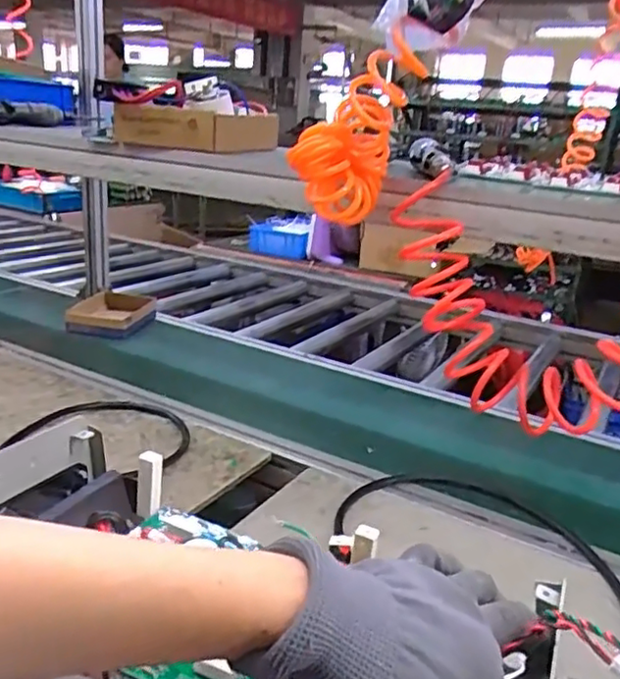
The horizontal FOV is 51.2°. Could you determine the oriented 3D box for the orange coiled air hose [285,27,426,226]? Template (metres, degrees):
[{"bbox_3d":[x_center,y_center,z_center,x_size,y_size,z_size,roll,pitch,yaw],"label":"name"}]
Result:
[{"bbox_3d":[0.053,-0.221,0.719,0.123,0.173,0.096,10,20,16],"label":"orange coiled air hose"}]

